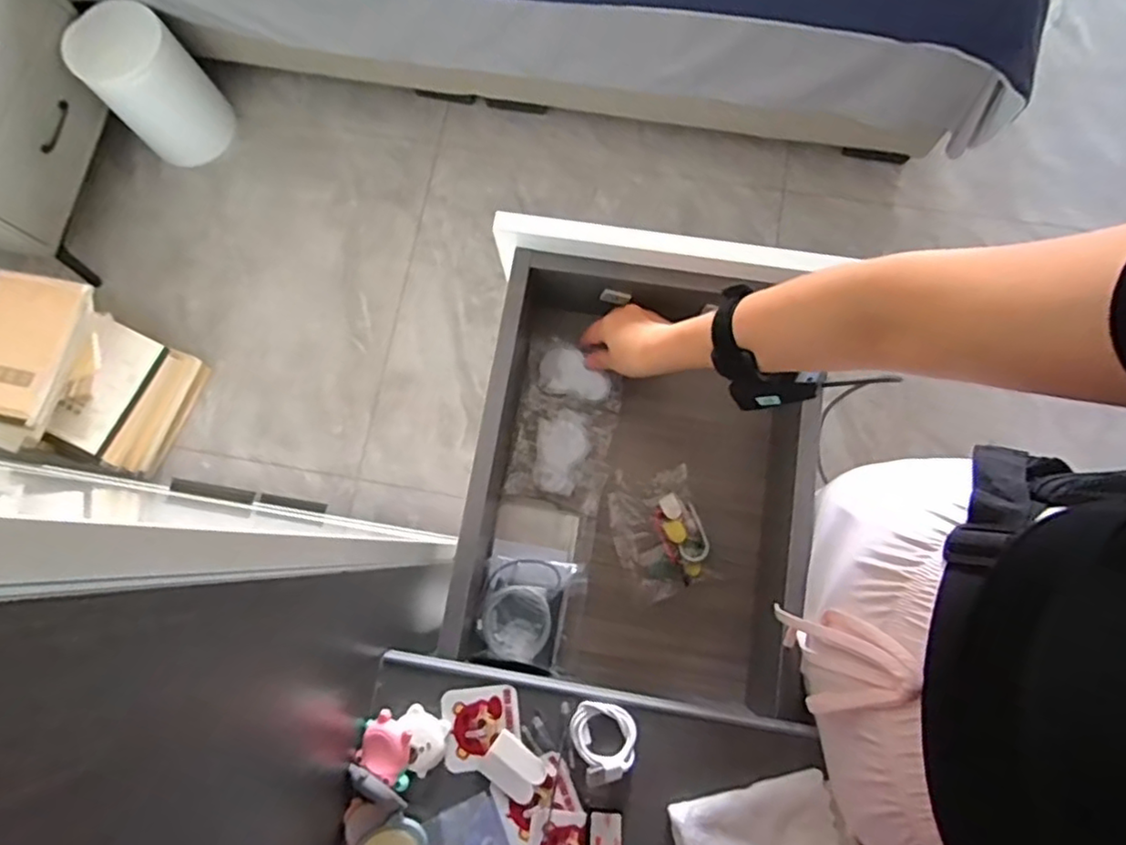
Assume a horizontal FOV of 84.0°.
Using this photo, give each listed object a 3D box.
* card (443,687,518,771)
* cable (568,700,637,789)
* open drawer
[{"bbox_3d":[-0.061,0.228,0.469,0.055,0.007,0.056,-5,77,-1],"label":"card"},{"bbox_3d":[0.030,0.230,0.452,0.046,0.024,0.051,-10,79,-1],"label":"cable"},{"bbox_3d":[0.073,0.042,0.597,0.317,0.132,0.404,9,79,3],"label":"open drawer"}]

